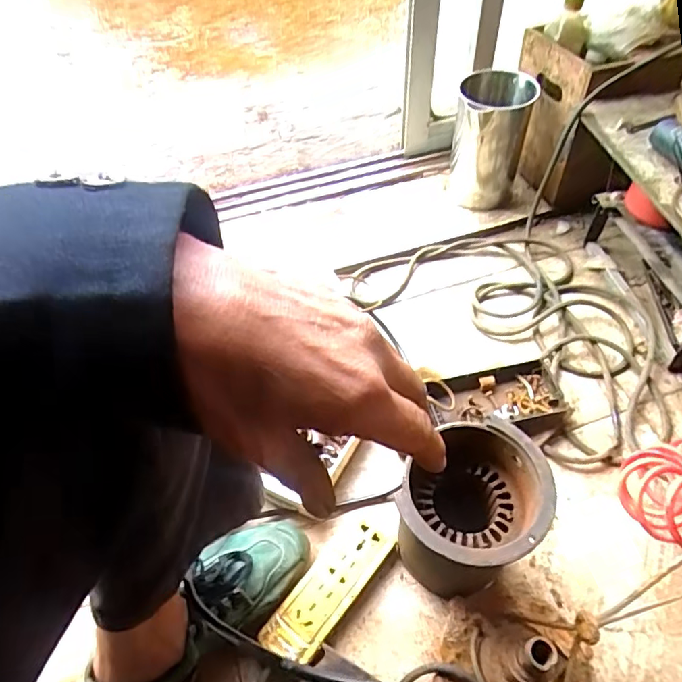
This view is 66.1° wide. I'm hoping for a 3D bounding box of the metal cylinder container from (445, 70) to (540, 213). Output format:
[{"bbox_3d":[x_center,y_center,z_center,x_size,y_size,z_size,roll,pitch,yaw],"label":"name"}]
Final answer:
[{"bbox_3d":[0.263,-0.352,0.939,0.124,0.200,0.118,11,55,12],"label":"metal cylinder container"}]

